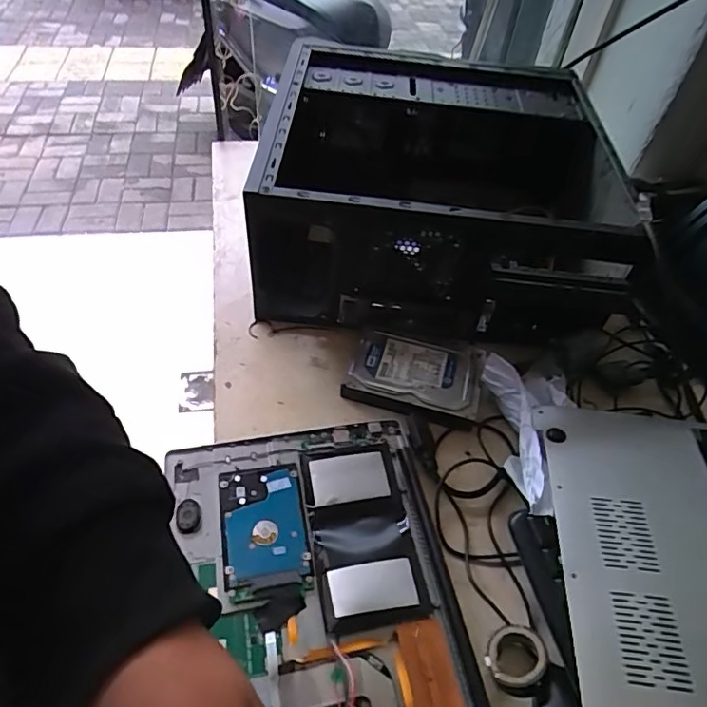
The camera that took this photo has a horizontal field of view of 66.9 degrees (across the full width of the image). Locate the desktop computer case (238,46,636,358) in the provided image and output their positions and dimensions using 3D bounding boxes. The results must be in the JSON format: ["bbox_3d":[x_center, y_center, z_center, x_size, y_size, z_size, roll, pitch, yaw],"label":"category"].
[{"bbox_3d":[0.095,-0.223,0.699,0.436,0.182,0.432,4,50,-2],"label":"desktop computer case"}]

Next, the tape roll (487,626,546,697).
[{"bbox_3d":[0.125,0.234,0.409,0.044,0.015,0.044,-11,35,27],"label":"tape roll"}]

